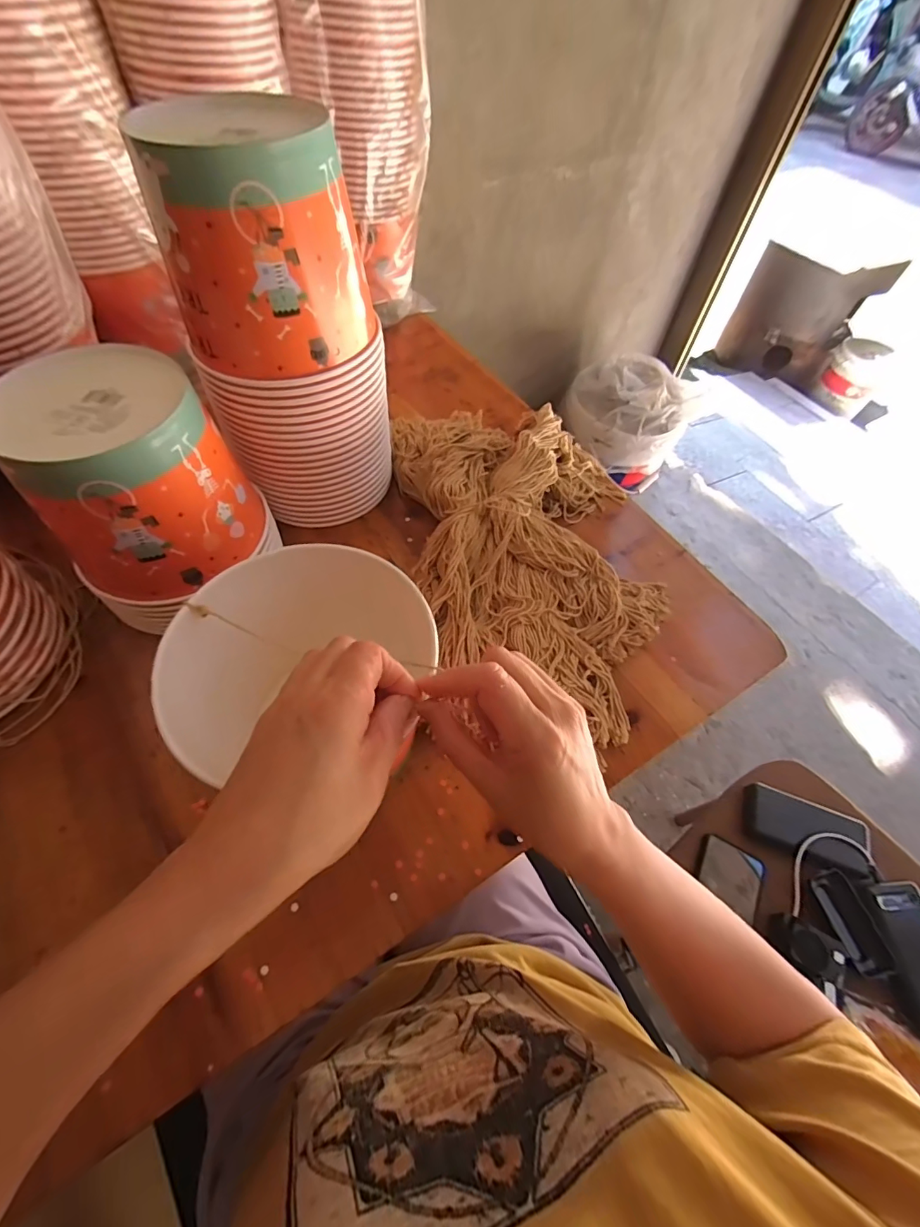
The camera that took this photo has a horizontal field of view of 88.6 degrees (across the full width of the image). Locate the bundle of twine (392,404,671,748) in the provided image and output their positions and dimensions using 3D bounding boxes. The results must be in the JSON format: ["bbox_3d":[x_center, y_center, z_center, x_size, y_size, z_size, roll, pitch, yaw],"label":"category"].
[{"bbox_3d":[0.070,-0.075,0.474,0.243,0.060,0.403,-8,59,-9],"label":"bundle of twine"}]

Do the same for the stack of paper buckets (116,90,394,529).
[{"bbox_3d":[-0.144,-0.223,0.410,0.150,0.280,0.131,-12,60,-11],"label":"stack of paper buckets"}]

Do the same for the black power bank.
[{"bbox_3d":[0.474,0.295,0.646,0.156,0.018,0.082,20,59,8],"label":"black power bank"}]

